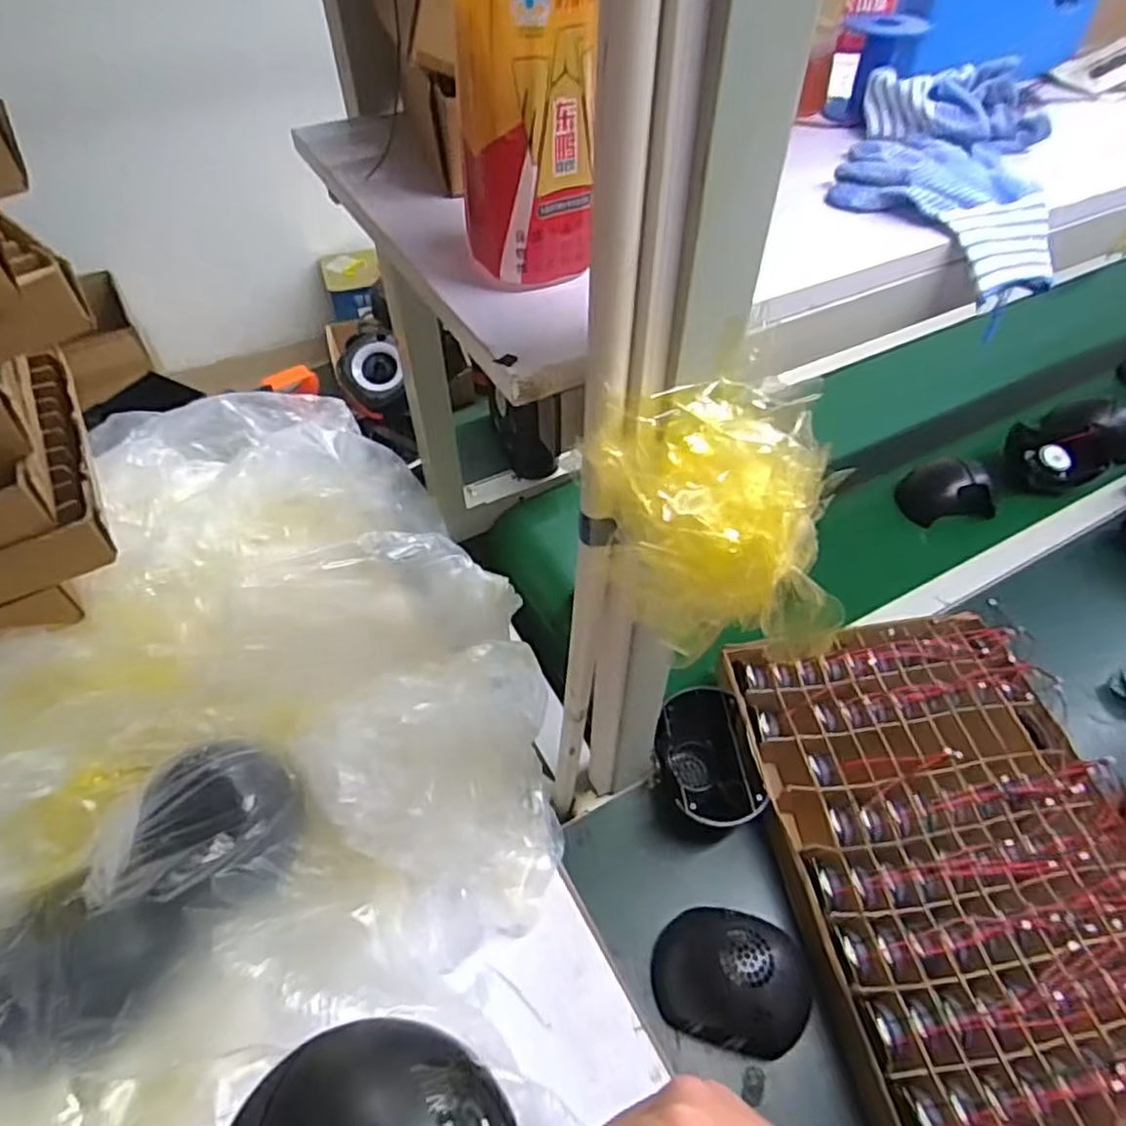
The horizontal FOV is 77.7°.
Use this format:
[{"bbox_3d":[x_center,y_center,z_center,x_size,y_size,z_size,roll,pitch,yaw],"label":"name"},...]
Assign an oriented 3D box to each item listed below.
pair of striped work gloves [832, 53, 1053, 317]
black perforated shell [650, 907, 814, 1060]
[{"bbox_3d":[0.268,-0.266,0.480,0.149,0.061,0.218,19,53,15],"label":"pair of striped work gloves"},{"bbox_3d":[0.142,0.354,0.594,0.130,0.074,0.098,14,52,11],"label":"black perforated shell"}]

